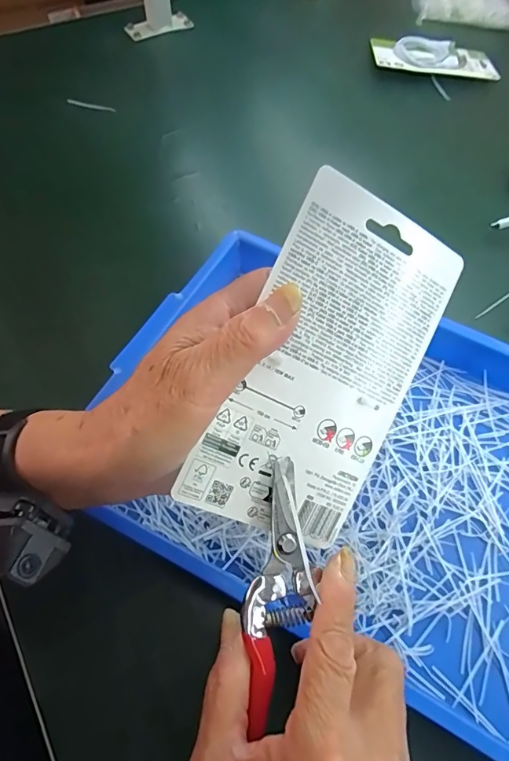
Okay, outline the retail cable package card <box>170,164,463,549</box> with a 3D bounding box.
[{"bbox_3d":[0.039,-0.005,0.236,0.095,0.004,0.174,23,91,-20],"label":"retail cable package card"}]

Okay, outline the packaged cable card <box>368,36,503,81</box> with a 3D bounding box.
[{"bbox_3d":[0.262,-0.468,0.662,0.179,0.021,0.084,3,61,-1],"label":"packaged cable card"}]

